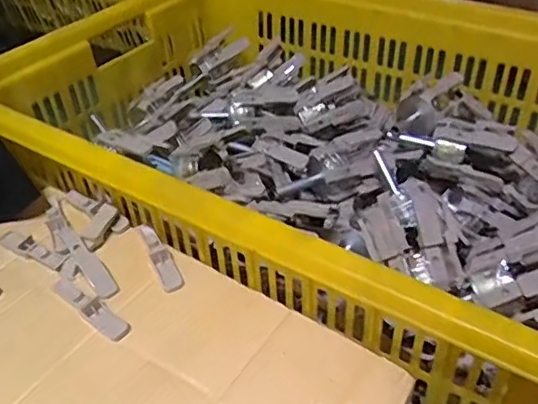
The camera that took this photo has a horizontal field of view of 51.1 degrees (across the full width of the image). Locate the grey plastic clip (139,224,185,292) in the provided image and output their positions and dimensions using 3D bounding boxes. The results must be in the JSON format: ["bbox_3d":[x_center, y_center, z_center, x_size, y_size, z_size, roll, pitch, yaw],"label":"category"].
[{"bbox_3d":[-0.117,0.055,0.601,0.022,0.015,0.101,-20,42,-19],"label":"grey plastic clip"}]

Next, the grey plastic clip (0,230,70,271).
[{"bbox_3d":[-0.257,0.051,0.615,0.099,0.010,0.021,18,43,24],"label":"grey plastic clip"}]

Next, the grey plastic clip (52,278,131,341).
[{"bbox_3d":[-0.177,0.101,0.552,0.105,0.010,0.024,26,47,31],"label":"grey plastic clip"}]

